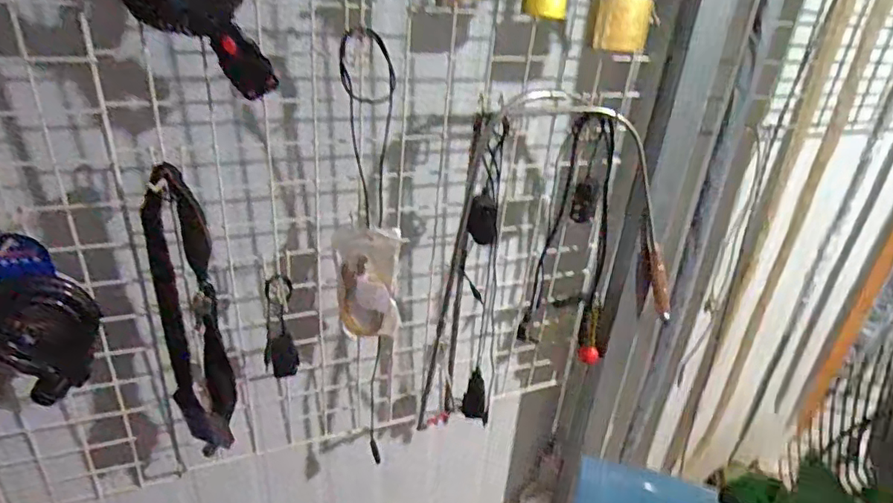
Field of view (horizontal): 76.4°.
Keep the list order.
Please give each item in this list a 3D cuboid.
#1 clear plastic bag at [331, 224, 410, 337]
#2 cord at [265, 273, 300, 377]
[{"bbox_3d":[-0.094,0.040,0.692,0.076,0.149,0.031,2,28,-7],"label":"clear plastic bag"},{"bbox_3d":[-0.205,0.094,0.699,0.039,0.147,0.025,-4,30,-16],"label":"cord"}]

